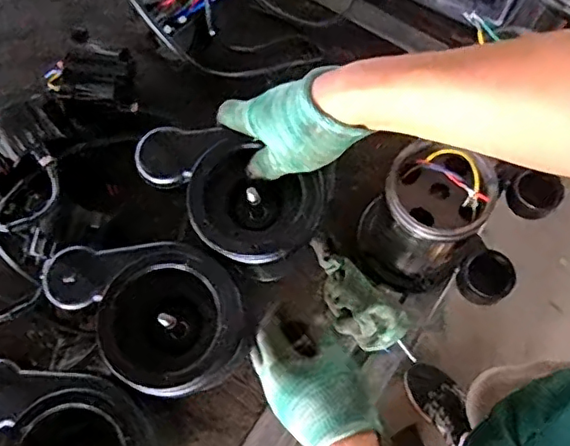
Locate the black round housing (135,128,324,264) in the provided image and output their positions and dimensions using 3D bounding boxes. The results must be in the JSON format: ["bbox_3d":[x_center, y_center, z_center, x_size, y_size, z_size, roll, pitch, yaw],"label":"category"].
[{"bbox_3d":[-0.054,-0.022,0.515,0.164,0.065,0.100,25,75,8],"label":"black round housing"}]

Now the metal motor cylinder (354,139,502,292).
[{"bbox_3d":[0.129,0.000,0.547,0.096,0.180,0.080,29,76,9],"label":"metal motor cylinder"}]

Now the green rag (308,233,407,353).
[{"bbox_3d":[0.066,0.077,0.614,0.058,0.056,0.137,-40,77,-10],"label":"green rag"}]

